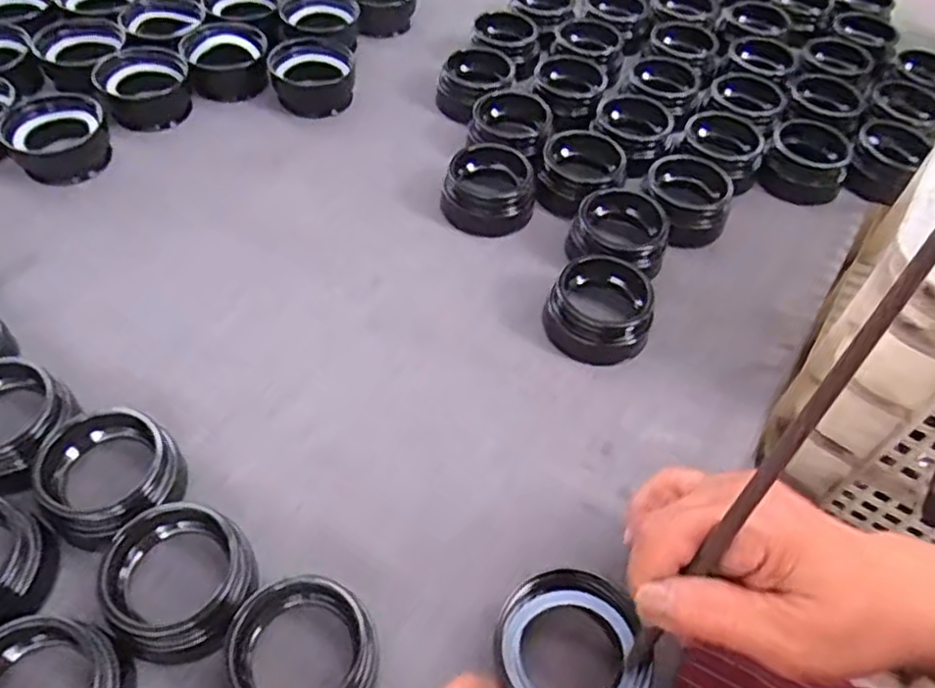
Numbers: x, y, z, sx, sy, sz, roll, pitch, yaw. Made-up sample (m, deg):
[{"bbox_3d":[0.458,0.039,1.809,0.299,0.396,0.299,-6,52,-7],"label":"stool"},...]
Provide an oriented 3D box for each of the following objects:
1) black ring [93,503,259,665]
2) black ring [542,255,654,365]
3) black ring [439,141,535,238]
[{"bbox_3d":[-0.133,0.106,0.324,0.059,0.036,0.066,0,52,-5],"label":"black ring"},{"bbox_3d":[0.086,-0.024,0.455,0.067,0.036,0.064,2,52,-3],"label":"black ring"},{"bbox_3d":[0.020,-0.119,0.524,0.062,0.034,0.074,24,54,14],"label":"black ring"}]

